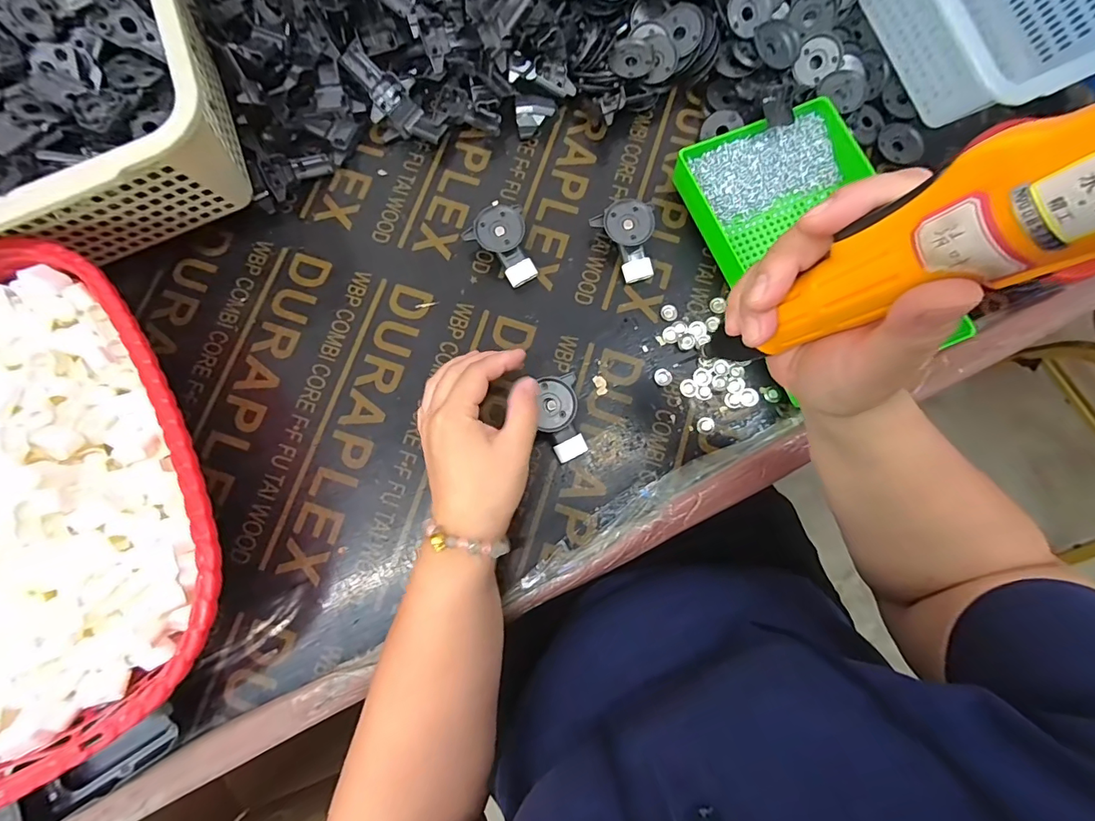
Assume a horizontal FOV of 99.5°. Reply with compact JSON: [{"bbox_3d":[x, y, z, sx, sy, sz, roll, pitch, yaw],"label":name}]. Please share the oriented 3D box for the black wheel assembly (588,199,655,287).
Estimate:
[{"bbox_3d":[0.078,-0.154,0.417,0.048,0.029,0.067,-33,81,-6],"label":"black wheel assembly"}]

